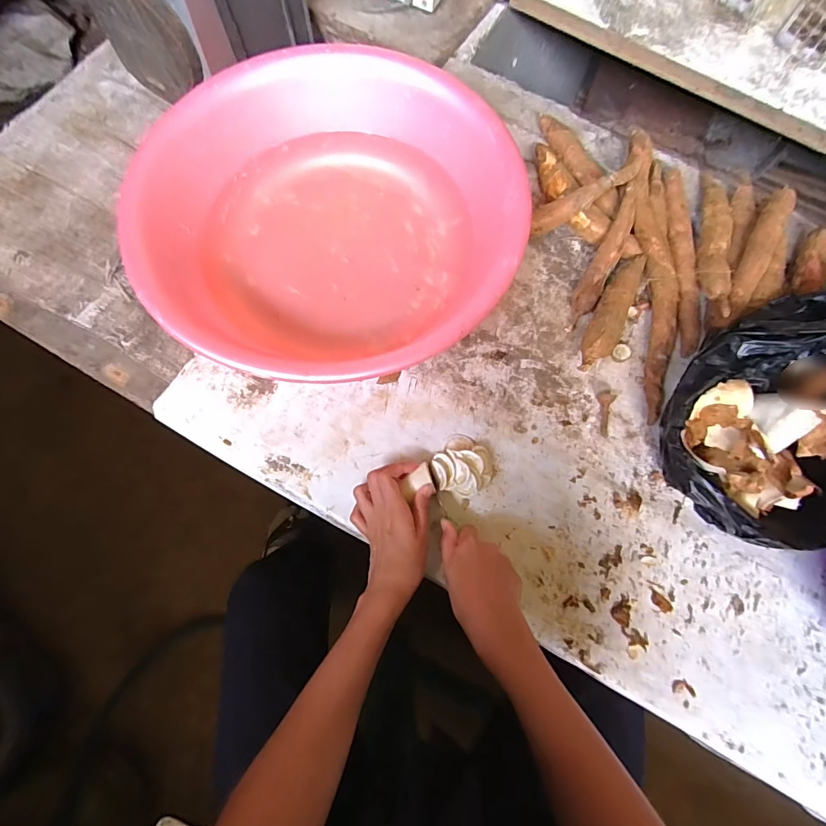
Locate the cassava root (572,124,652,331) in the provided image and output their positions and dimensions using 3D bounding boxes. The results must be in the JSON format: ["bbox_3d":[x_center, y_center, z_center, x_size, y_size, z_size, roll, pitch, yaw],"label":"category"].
[{"bbox_3d":[0.257,-0.239,0.551,0.035,0.051,0.275,22,75,6],"label":"cassava root"}]

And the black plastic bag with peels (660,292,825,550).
[{"bbox_3d":[0.391,0.002,0.446,0.276,0.106,0.202,-35,77,-9],"label":"black plastic bag with peels"}]

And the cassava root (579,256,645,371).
[{"bbox_3d":[0.241,-0.122,0.522,0.040,0.040,0.168,29,76,8],"label":"cassava root"}]

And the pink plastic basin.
[{"bbox_3d":[-0.090,-0.215,0.504,0.401,0.111,0.376,0,74,0],"label":"pink plastic basin"}]

